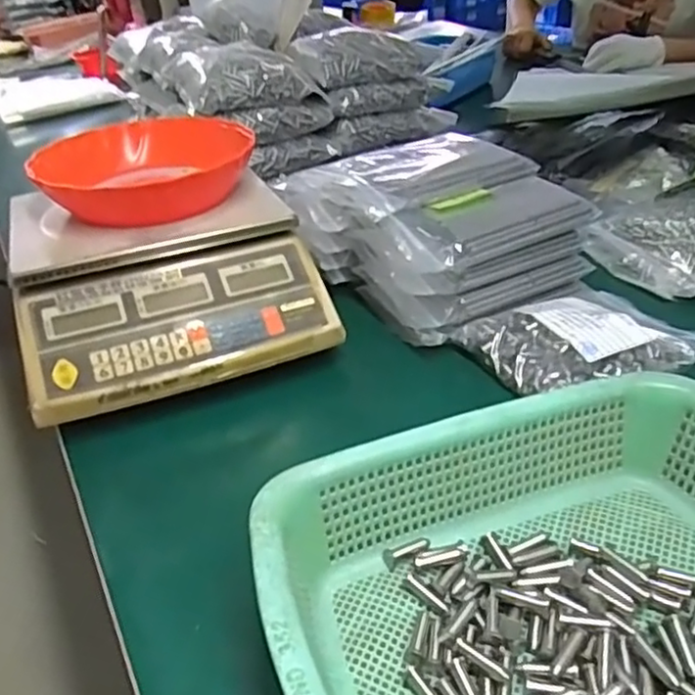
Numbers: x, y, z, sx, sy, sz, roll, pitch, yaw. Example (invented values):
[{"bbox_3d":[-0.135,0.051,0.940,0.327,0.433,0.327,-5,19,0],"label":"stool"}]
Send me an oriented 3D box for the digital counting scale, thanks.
[{"bbox_3d":[-0.171,-0.070,0.637,0.254,0.097,0.255,-17,35,-15],"label":"digital counting scale"}]

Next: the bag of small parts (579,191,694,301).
[{"bbox_3d":[0.347,-0.118,0.705,0.148,0.055,0.147,-19,36,-18],"label":"bag of small parts"}]

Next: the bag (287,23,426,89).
[{"bbox_3d":[0.010,-0.416,0.969,0.174,0.064,0.133,-21,36,-19],"label":"bag"}]

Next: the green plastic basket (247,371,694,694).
[{"bbox_3d":[0.113,0.124,0.341,0.286,0.086,0.215,-14,34,-11],"label":"green plastic basket"}]

